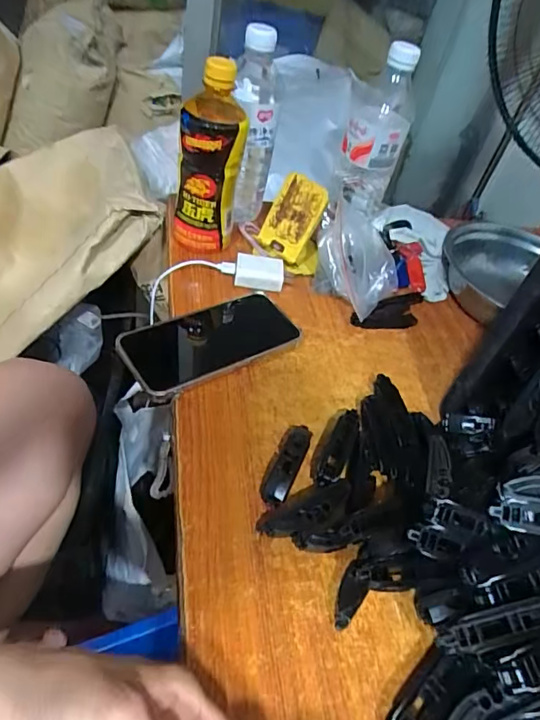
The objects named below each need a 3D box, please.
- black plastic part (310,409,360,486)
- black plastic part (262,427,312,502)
[{"bbox_3d":[0.054,0.073,0.414,0.026,0.015,0.081,23,44,9],"label":"black plastic part"},{"bbox_3d":[0.013,0.079,0.395,0.023,0.017,0.079,23,44,8],"label":"black plastic part"}]

